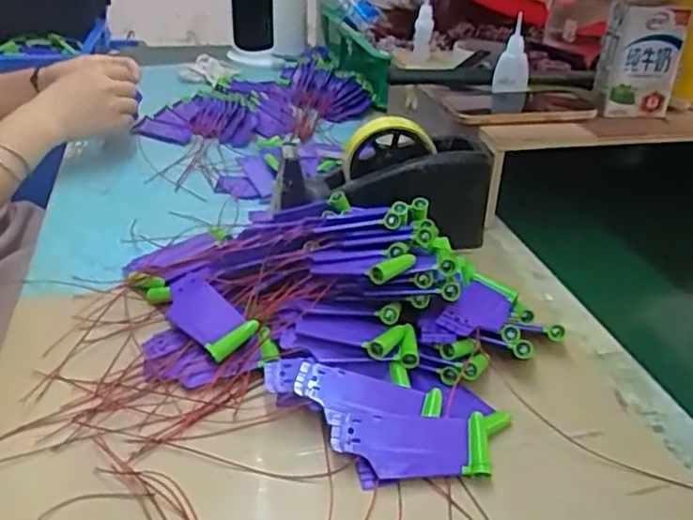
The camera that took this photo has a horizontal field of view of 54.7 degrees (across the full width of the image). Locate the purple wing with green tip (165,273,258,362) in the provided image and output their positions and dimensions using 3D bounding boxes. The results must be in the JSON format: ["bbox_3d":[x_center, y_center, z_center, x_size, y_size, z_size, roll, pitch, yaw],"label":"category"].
[{"bbox_3d":[-0.102,0.039,0.480,0.036,0.006,0.092,-40,45,-21],"label":"purple wing with green tip"}]

